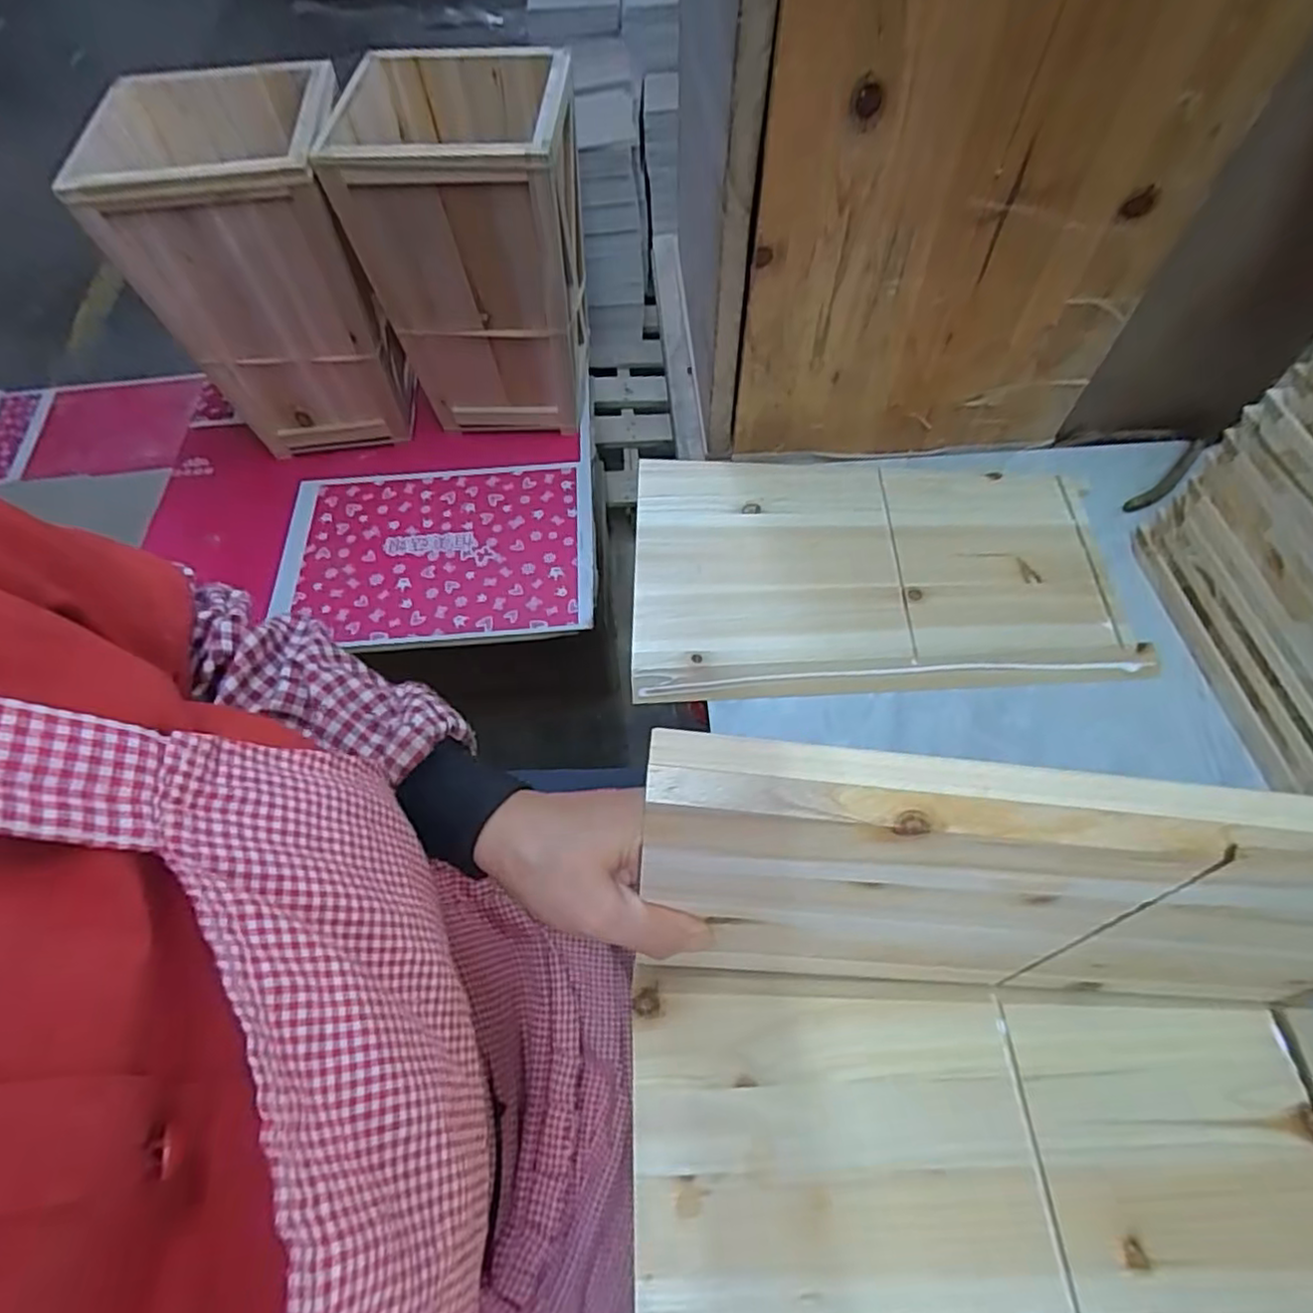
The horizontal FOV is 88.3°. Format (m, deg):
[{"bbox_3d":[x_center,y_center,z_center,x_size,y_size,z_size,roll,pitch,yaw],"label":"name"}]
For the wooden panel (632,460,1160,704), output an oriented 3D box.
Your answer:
[{"bbox_3d":[0.166,-0.068,0.525,0.360,0.017,0.218,0,59,1],"label":"wooden panel"}]

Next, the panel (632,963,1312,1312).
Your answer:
[{"bbox_3d":[0.161,0.270,0.329,0.339,0.010,0.215,-3,59,0],"label":"panel"}]

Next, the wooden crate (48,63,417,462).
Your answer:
[{"bbox_3d":[-0.484,-0.466,0.882,0.242,0.393,0.255,-11,60,-5],"label":"wooden crate"}]

